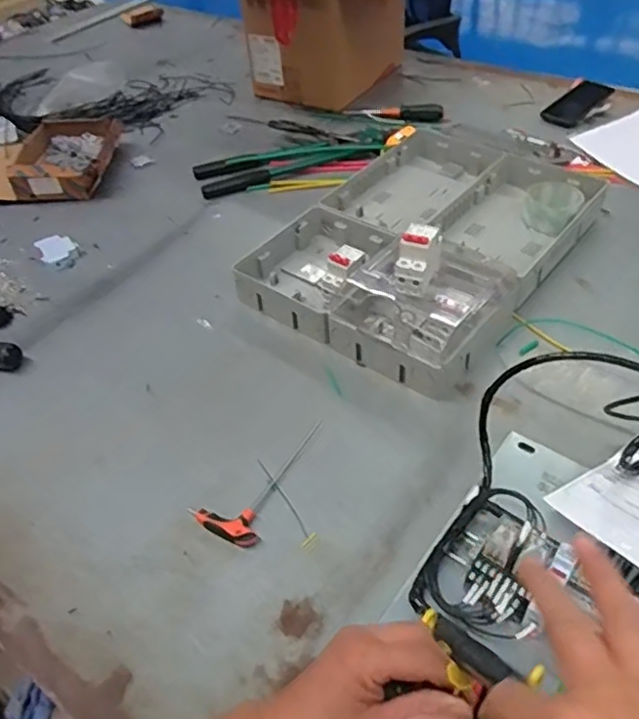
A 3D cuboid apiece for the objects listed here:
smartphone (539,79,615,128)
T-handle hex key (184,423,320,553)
[{"bbox_3d":[0.527,-0.526,1.289,0.160,0.008,0.088,-41,51,-16],"label":"smartphone"},{"bbox_3d":[-0.068,0.123,0.711,0.082,0.017,0.182,17,50,20],"label":"T-handle hex key"}]

